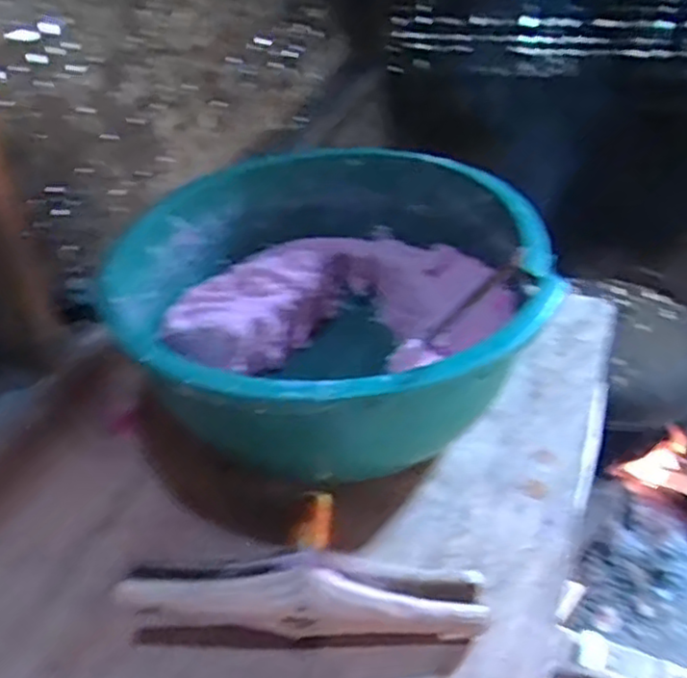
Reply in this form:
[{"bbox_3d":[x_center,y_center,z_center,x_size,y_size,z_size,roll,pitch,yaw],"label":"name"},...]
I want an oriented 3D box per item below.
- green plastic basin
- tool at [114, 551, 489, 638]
[{"bbox_3d":[-0.017,-0.018,0.752,0.420,0.203,0.455,-24,43,-23],"label":"green plastic basin"},{"bbox_3d":[-0.030,0.214,0.571,0.286,0.068,0.051,-2,39,2],"label":"tool"}]

